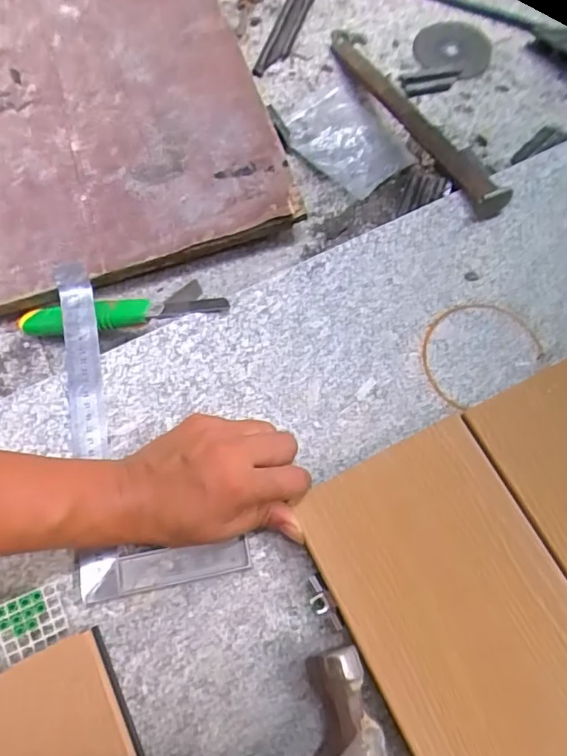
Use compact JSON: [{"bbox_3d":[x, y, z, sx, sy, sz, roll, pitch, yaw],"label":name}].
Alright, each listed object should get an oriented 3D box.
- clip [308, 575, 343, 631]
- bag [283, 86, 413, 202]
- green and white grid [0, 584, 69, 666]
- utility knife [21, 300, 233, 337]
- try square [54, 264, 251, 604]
[{"bbox_3d":[0.028,0.160,0.370,0.014,0.011,0.039,-24,72,-7],"label":"clip"},{"bbox_3d":[0.074,-0.271,0.593,0.104,0.016,0.139,-41,75,-12],"label":"bag"},{"bbox_3d":[-0.170,0.166,0.354,0.040,0.008,0.039,-19,93,-28],"label":"green and white grid"},{"bbox_3d":[-0.153,-0.059,0.476,0.215,0.021,0.028,-2,67,17],"label":"utility knife"},{"bbox_3d":[-0.113,0.024,0.419,0.120,0.022,0.275,-12,71,-3],"label":"try square"}]

